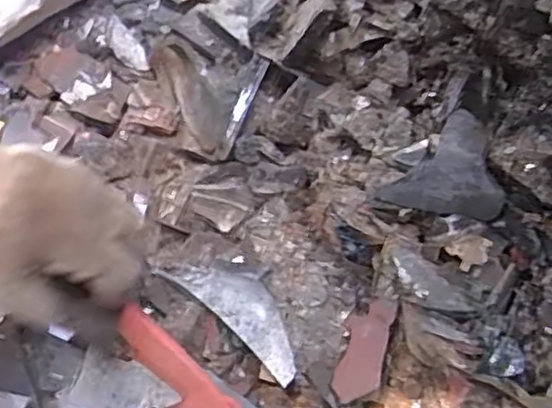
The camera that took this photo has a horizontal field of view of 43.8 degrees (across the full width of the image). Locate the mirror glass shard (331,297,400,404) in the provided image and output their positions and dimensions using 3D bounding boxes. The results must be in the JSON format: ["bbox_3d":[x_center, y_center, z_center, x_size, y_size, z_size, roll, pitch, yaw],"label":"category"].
[{"bbox_3d":[0.062,0.105,0.496,0.036,0.007,0.077,0,57,32],"label":"mirror glass shard"}]

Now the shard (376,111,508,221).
[{"bbox_3d":[0.121,-0.013,0.491,0.086,0.015,0.072,-40,74,21],"label":"shard"}]

